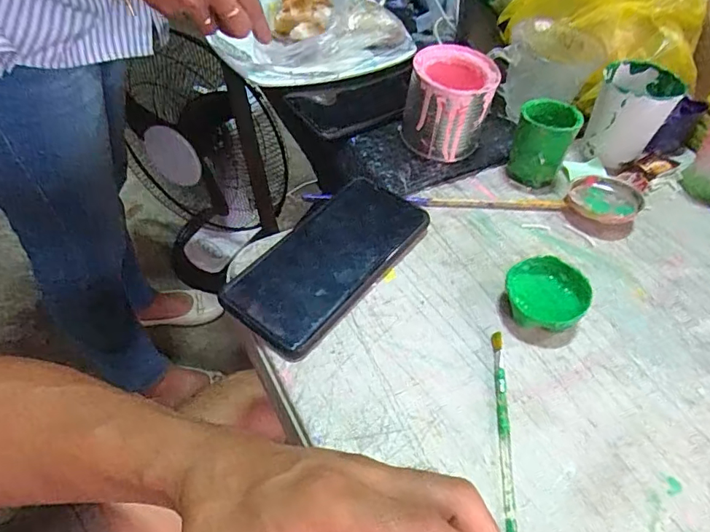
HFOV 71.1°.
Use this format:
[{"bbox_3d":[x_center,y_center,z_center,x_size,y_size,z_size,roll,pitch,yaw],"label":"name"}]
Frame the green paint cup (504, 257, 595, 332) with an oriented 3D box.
[{"bbox_3d":[0.132,0.022,0.347,0.053,0.028,0.055,2,50,-2],"label":"green paint cup"}]

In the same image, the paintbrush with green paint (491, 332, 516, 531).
[{"bbox_3d":[0.086,0.118,0.278,0.006,0.008,0.183,7,50,2],"label":"paintbrush with green paint"}]

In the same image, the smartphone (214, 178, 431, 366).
[{"bbox_3d":[-0.017,-0.008,0.370,0.078,0.017,0.165,33,56,21],"label":"smartphone"}]

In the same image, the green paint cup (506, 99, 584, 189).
[{"bbox_3d":[0.161,-0.107,0.433,0.047,0.060,0.047,2,50,-2],"label":"green paint cup"}]

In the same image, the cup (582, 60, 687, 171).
[{"bbox_3d":[0.251,-0.140,0.456,0.063,0.070,0.071,29,54,18],"label":"cup"}]

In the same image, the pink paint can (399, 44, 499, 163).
[{"bbox_3d":[0.081,-0.143,0.437,0.071,0.073,0.071,12,51,6],"label":"pink paint can"}]

